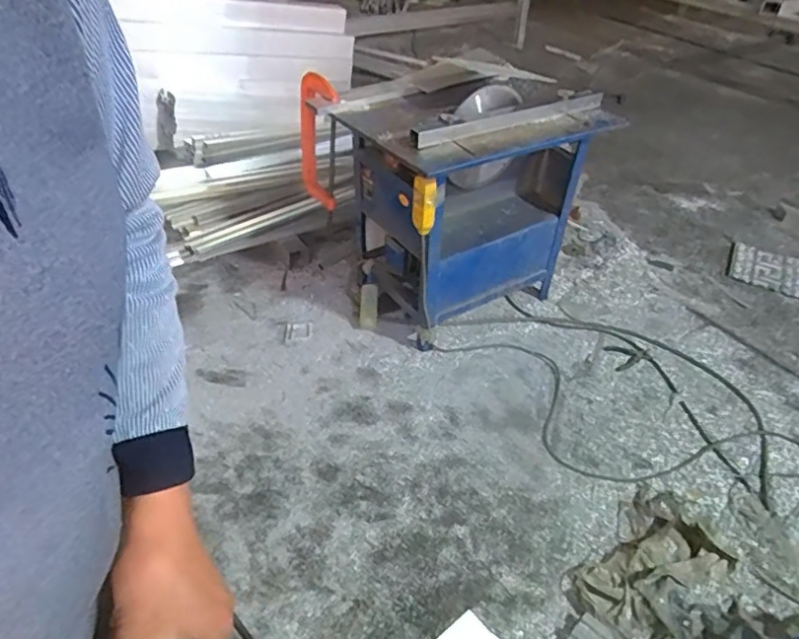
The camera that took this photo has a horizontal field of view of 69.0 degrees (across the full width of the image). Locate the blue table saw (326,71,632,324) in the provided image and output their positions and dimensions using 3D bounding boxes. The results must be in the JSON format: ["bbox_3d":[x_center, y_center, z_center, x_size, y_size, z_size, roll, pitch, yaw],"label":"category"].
[{"bbox_3d":[0.175,-0.419,1.777,0.640,0.597,0.597,-14,44,-18],"label":"blue table saw"}]

